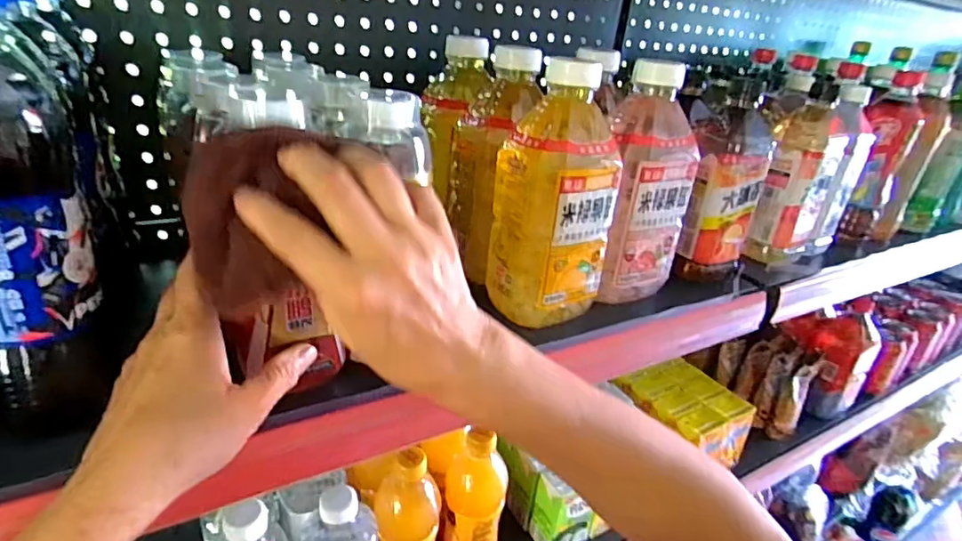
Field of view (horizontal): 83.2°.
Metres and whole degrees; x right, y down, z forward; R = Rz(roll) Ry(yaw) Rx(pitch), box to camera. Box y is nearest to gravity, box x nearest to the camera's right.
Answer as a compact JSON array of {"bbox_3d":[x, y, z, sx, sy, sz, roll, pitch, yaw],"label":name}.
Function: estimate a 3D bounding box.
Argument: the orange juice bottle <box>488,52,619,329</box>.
[{"bbox_3d":[0.057,-0.055,0.431,0.075,0.189,0.077,-16,35,-38],"label":"orange juice bottle"}]

